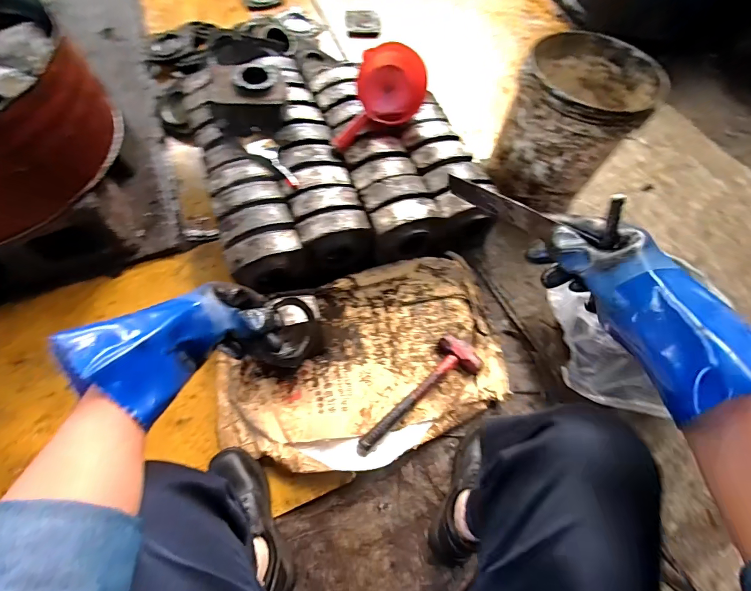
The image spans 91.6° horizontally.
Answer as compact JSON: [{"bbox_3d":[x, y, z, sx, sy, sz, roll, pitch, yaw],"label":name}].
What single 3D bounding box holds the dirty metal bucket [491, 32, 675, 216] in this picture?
[{"bbox_3d":[0.467,-0.429,0.921,0.285,0.287,0.308,1,64,-2],"label":"dirty metal bucket"}]

